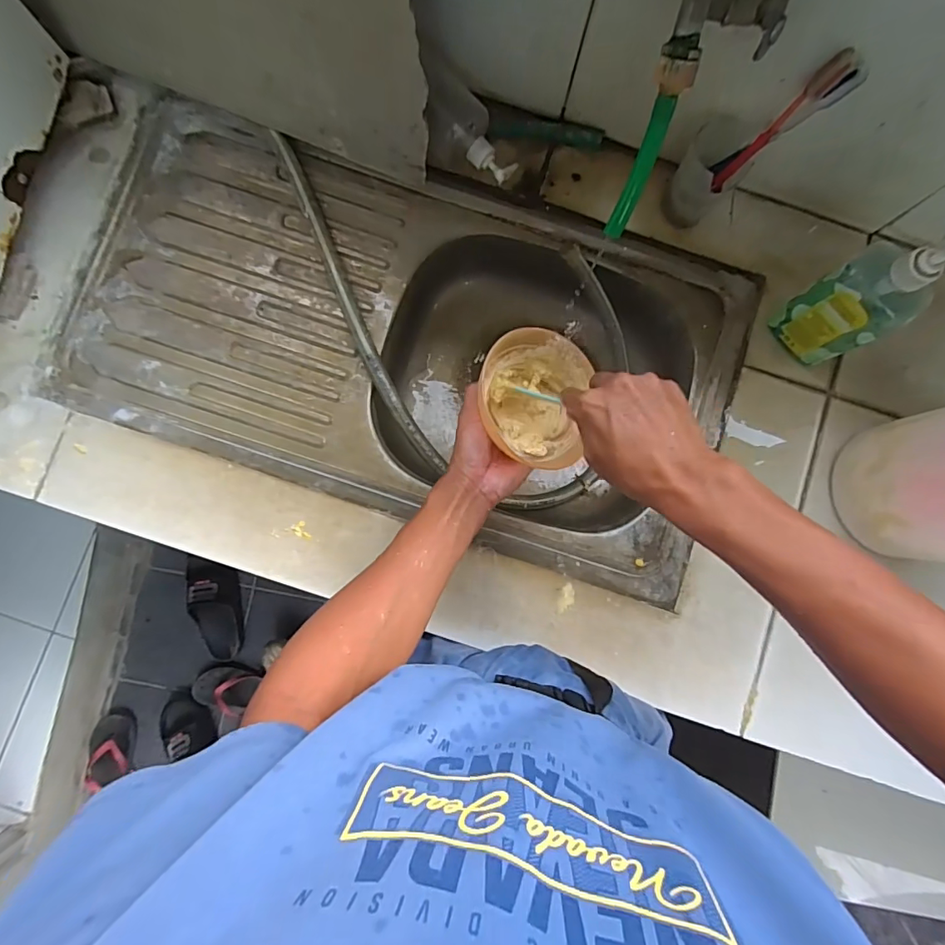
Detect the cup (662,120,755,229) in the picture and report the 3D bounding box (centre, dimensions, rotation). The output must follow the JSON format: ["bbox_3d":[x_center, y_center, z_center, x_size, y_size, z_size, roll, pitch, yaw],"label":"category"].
[{"bbox_3d":[0.253,-0.323,0.543,0.068,0.096,0.066,0,84,-3],"label":"cup"}]

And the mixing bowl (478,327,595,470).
[{"bbox_3d":[0.061,-0.074,0.494,0.111,0.063,0.132,4,104,-8],"label":"mixing bowl"}]

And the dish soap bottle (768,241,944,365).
[{"bbox_3d":[0.380,-0.168,0.480,0.049,0.200,0.085,-43,87,-6],"label":"dish soap bottle"}]

